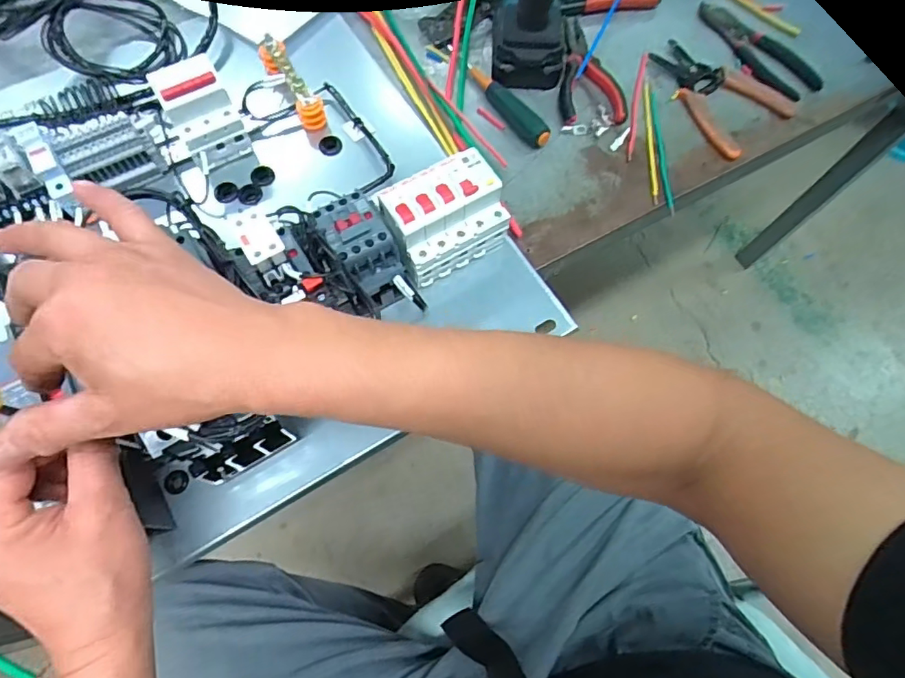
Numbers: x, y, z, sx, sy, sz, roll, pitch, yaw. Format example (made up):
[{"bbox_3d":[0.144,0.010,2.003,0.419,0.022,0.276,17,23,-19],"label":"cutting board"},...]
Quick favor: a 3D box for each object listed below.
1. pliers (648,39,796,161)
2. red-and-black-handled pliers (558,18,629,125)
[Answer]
[{"bbox_3d":[0.290,-0.267,0.571,0.112,0.010,0.154,-25,71,-11],"label":"pliers"},{"bbox_3d":[0.140,-0.291,0.573,0.065,0.017,0.151,-5,69,-3],"label":"red-and-black-handled pliers"}]

